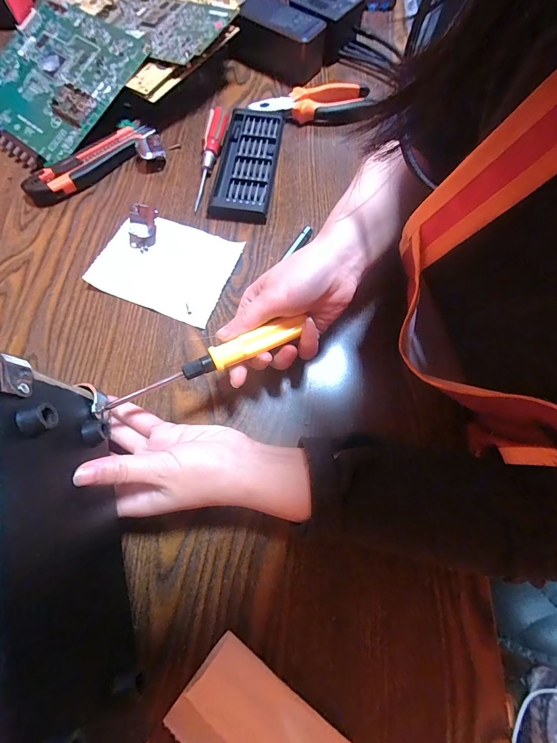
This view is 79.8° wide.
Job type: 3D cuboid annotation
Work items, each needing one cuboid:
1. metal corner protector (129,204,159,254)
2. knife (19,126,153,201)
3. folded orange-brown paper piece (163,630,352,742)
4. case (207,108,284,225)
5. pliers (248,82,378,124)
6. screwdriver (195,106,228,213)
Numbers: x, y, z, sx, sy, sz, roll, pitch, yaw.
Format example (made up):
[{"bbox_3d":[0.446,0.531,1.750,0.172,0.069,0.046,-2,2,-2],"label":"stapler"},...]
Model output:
[{"bbox_3d":[-0.145,-0.153,0.354,0.033,0.020,0.045,0,68,0],"label":"metal corner protector"},{"bbox_3d":[-0.214,-0.245,0.386,0.160,0.013,0.038,-39,98,-17],"label":"knife"},{"bbox_3d":[-0.013,0.225,0.202,0.101,0.014,0.066,37,72,13],"label":"folded orange-brown paper piece"},{"bbox_3d":[-0.039,-0.245,0.393,0.068,0.022,0.160,8,68,3],"label":"case"},{"bbox_3d":[0.049,-0.345,0.428,0.160,0.017,0.054,-11,69,-5],"label":"pliers"},{"bbox_3d":[-0.082,-0.252,0.391,0.020,0.018,0.138,10,74,4],"label":"screwdriver"}]

